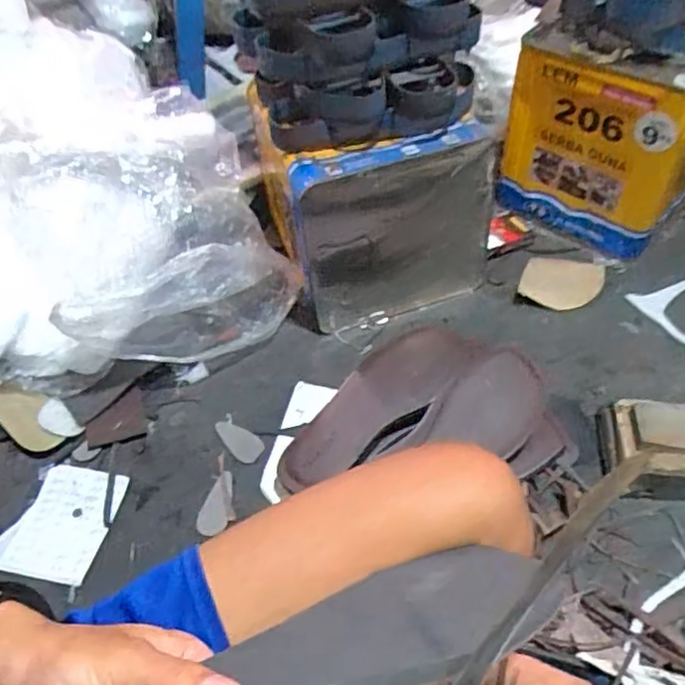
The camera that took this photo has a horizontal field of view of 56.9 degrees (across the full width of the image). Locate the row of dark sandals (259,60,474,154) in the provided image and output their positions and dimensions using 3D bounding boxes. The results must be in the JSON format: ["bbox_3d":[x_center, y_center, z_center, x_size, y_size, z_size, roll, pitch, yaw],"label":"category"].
[{"bbox_3d":[0.027,-0.288,0.728,0.251,0.068,0.132,-4,51,3],"label":"row of dark sandals"}]

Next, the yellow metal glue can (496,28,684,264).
[{"bbox_3d":[0.366,-0.290,0.868,0.237,0.248,0.177,32,61,28],"label":"yellow metal glue can"}]

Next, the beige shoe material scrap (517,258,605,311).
[{"bbox_3d":[0.300,-0.086,0.862,0.100,0.021,0.100,16,54,18],"label":"beige shoe material scrap"}]

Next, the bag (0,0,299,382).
[{"bbox_3d":[-0.430,-0.262,0.801,0.515,0.434,0.629,-25,53,-14],"label":"bag"}]

